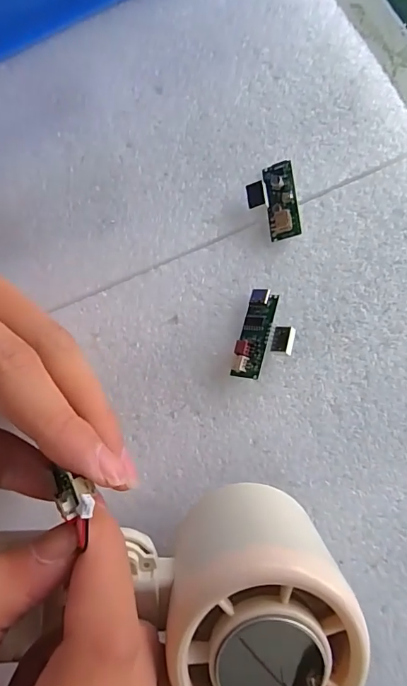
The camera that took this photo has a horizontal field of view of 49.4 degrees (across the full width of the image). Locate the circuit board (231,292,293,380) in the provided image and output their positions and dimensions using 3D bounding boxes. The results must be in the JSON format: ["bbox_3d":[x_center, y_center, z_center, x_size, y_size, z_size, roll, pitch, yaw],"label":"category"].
[{"bbox_3d":[0.027,-0.002,0.190,0.023,0.012,0.038,18,79,2],"label":"circuit board"}]

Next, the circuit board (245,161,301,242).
[{"bbox_3d":[0.032,-0.066,0.205,0.022,0.010,0.037,-4,78,-4],"label":"circuit board"}]

